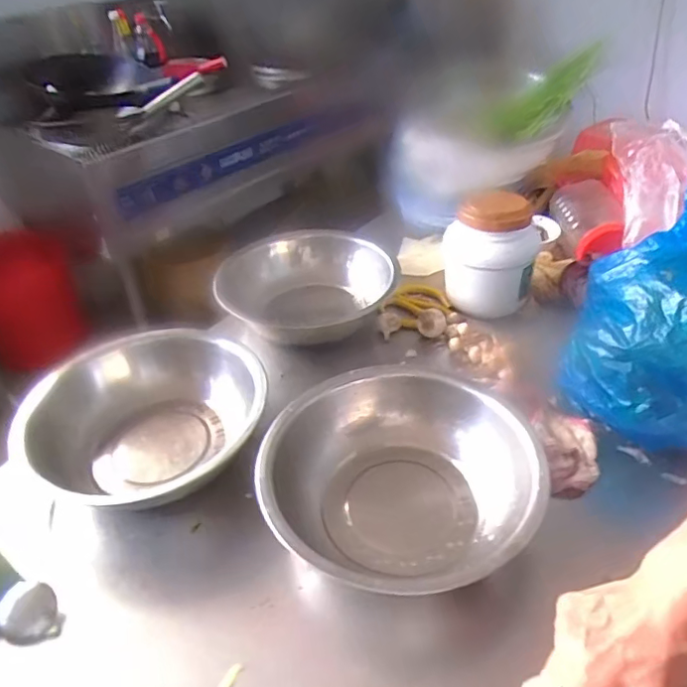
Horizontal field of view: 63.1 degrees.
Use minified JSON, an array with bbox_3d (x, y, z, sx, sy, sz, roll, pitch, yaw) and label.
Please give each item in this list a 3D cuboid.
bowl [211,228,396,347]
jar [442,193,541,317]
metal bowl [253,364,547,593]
[{"bbox_3d":[-0.056,-0.088,0.884,0.236,0.089,0.274,11,39,20],"label":"bowl"},{"bbox_3d":[0.218,-0.137,0.828,0.112,0.154,0.110,-2,36,2],"label":"jar"},{"bbox_3d":[0.055,0.144,0.584,0.264,0.102,0.269,-2,36,2],"label":"metal bowl"}]

